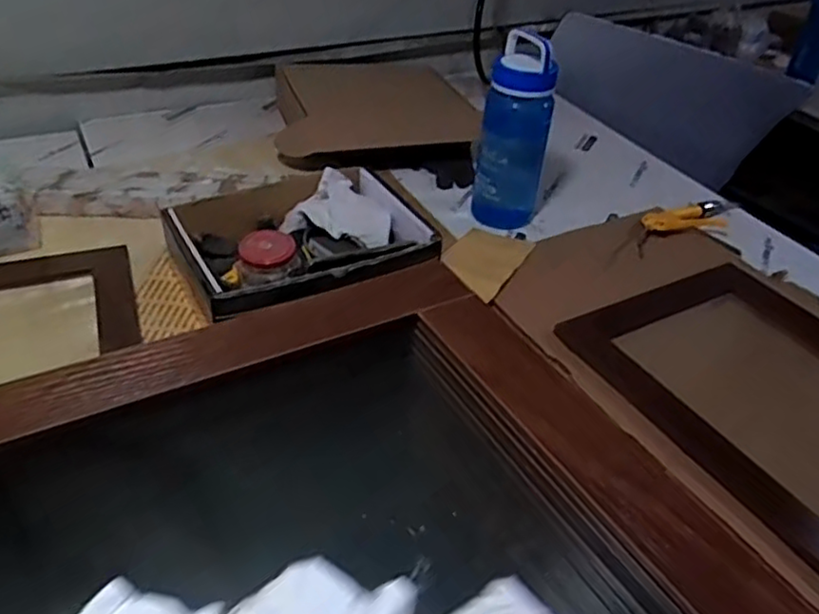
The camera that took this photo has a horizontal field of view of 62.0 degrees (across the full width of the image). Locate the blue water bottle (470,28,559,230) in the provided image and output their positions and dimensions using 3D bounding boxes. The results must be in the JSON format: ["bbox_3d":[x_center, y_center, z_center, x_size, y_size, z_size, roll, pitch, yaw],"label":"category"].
[{"bbox_3d":[0.162,-0.266,1.050,0.100,0.281,0.075,15,40,13],"label":"blue water bottle"}]

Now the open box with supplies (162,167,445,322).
[{"bbox_3d":[-0.148,-0.077,0.906,0.307,0.117,0.258,-18,44,-26],"label":"open box with supplies"}]

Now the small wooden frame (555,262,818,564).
[{"bbox_3d":[0.464,0.102,0.811,0.374,0.035,0.478,-19,44,-27],"label":"small wooden frame"}]

